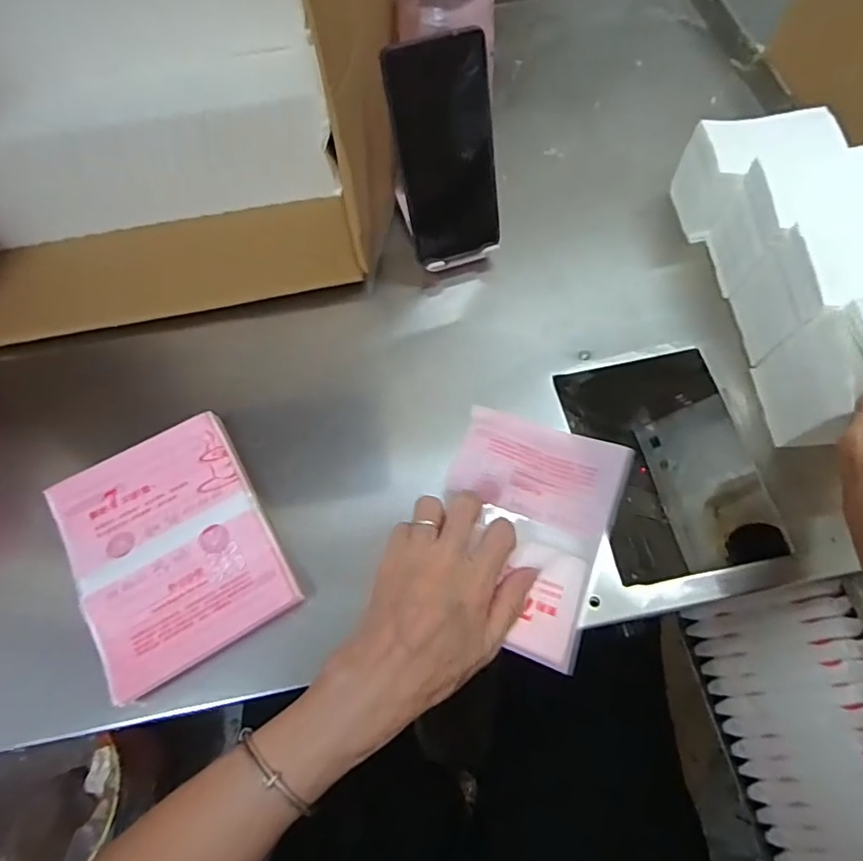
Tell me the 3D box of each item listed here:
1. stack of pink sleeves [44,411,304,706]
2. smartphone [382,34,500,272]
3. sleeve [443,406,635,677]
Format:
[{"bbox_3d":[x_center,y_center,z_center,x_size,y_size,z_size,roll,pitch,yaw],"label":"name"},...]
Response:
[{"bbox_3d":[-0.180,0.079,0.389,0.123,0.016,0.158,-29,67,-11],"label":"stack of pink sleeves"},{"bbox_3d":[0.013,-0.215,0.443,0.076,0.160,0.007,-19,43,-7],"label":"smartphone"},{"bbox_3d":[0.064,0.067,0.399,0.120,0.017,0.164,18,67,10],"label":"sleeve"}]

